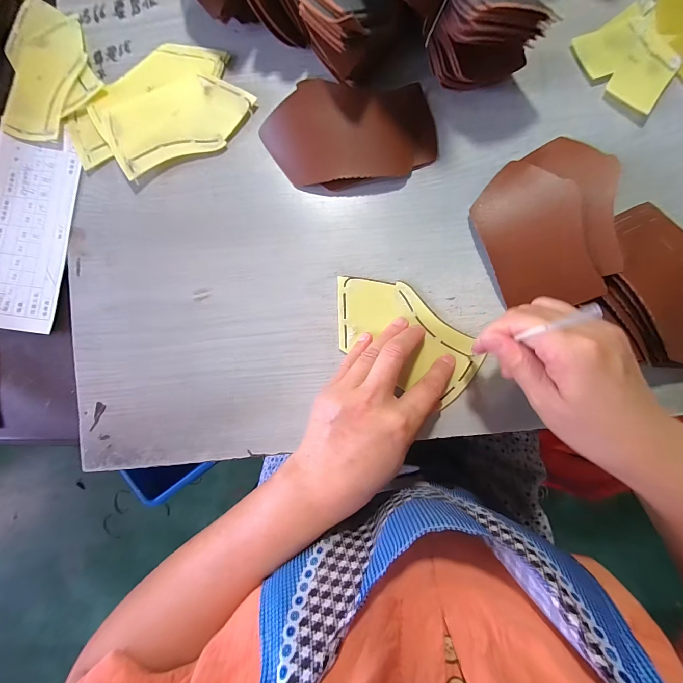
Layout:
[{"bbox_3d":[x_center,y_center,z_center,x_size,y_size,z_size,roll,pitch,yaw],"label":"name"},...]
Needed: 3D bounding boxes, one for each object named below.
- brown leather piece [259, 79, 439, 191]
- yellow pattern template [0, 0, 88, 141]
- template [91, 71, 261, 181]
[{"bbox_3d":[0.011,-0.192,0.279,0.157,0.028,0.085,-12,86,-1],"label":"brown leather piece"},{"bbox_3d":[-0.298,-0.270,0.300,0.088,0.004,0.142,13,85,6],"label":"yellow pattern template"},{"bbox_3d":[-0.158,-0.215,0.289,0.140,0.007,0.080,-24,87,-3],"label":"template"}]

